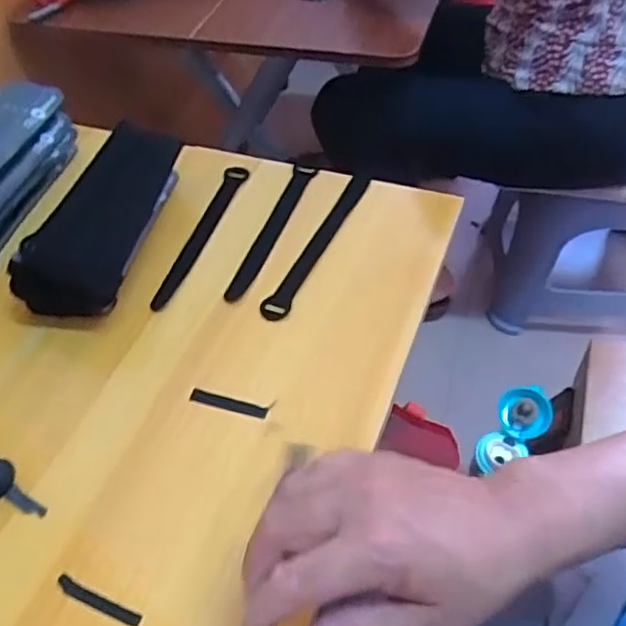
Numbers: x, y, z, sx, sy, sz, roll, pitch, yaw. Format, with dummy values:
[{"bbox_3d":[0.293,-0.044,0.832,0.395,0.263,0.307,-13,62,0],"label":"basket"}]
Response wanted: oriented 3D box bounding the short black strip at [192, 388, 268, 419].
[{"bbox_3d":[-0.064,0.068,0.480,0.059,0.005,0.012,10,51,12],"label":"short black strip"}]

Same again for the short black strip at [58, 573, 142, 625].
[{"bbox_3d":[-0.132,0.177,0.392,0.060,0.004,0.009,18,53,18],"label":"short black strip"}]

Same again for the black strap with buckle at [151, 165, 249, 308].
[{"bbox_3d":[-0.106,-0.076,0.605,0.020,0.008,0.196,12,52,14],"label":"black strap with buckle"}]

